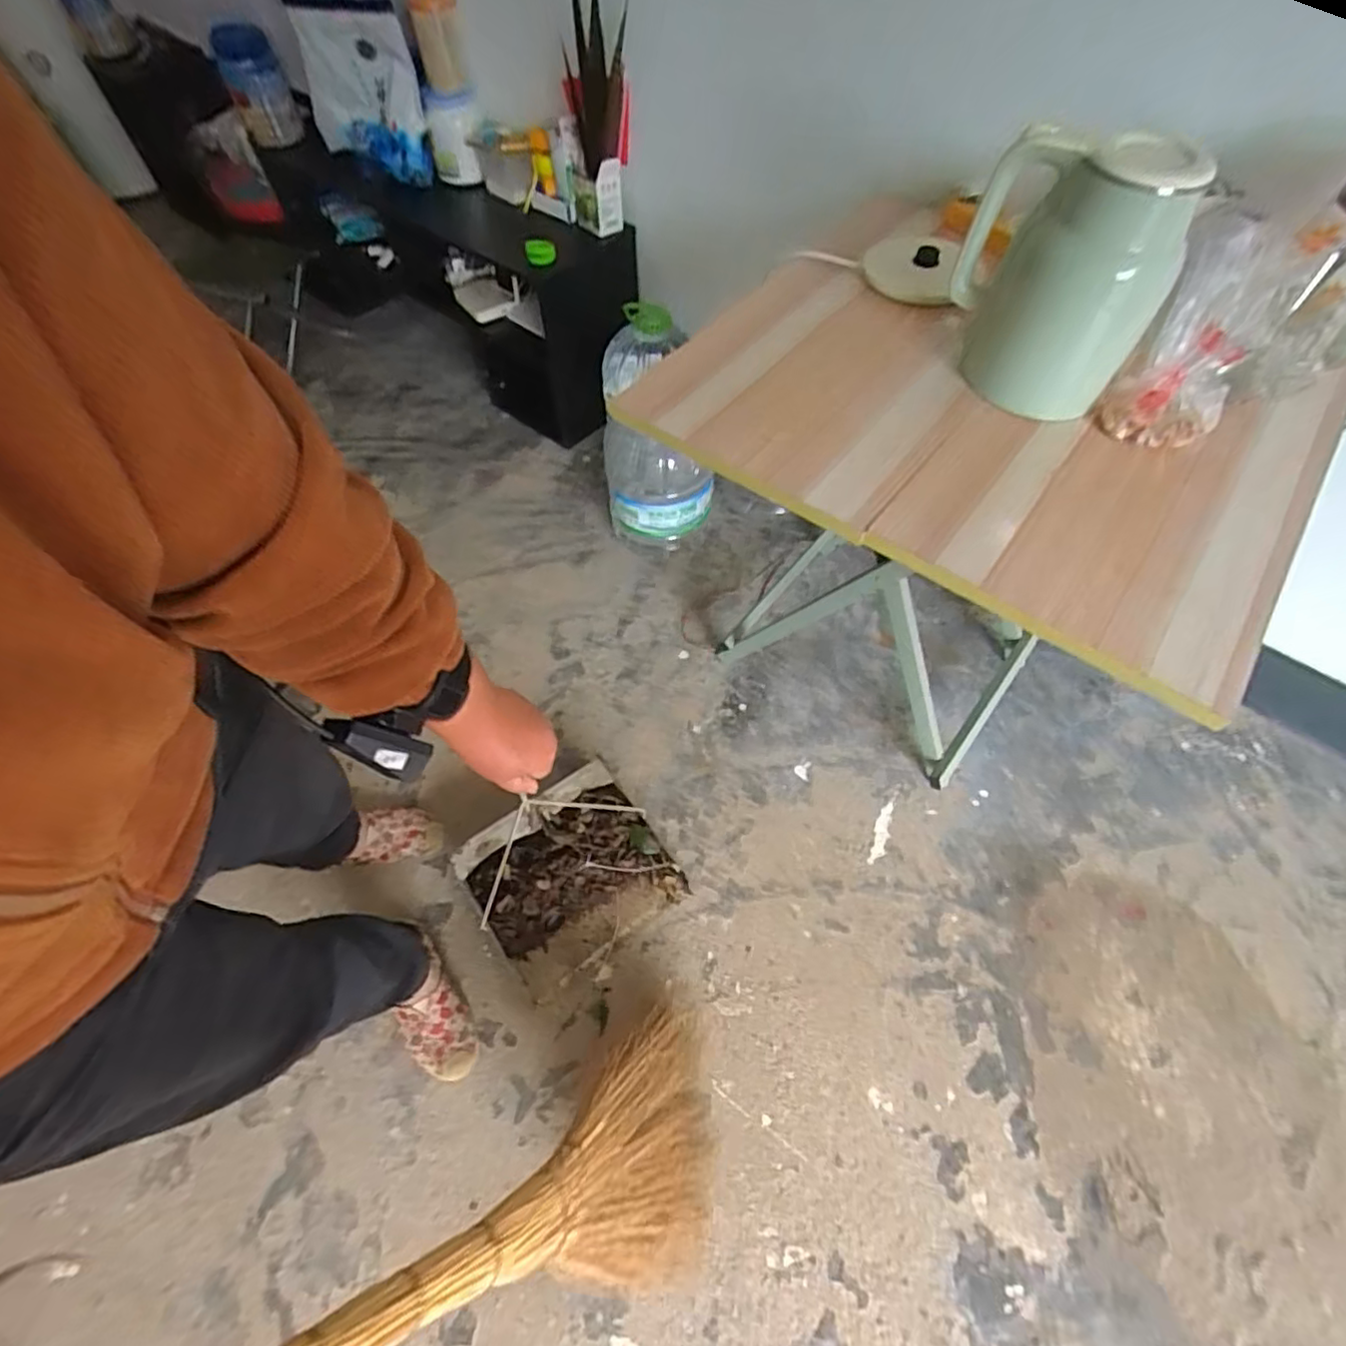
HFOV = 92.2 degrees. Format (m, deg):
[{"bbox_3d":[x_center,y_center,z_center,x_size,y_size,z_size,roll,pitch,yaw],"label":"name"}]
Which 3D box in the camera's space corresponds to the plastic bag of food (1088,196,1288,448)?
[{"bbox_3d":[0.564,-0.362,0.698,0.117,0.225,0.058,19,26,14],"label":"plastic bag of food"}]

